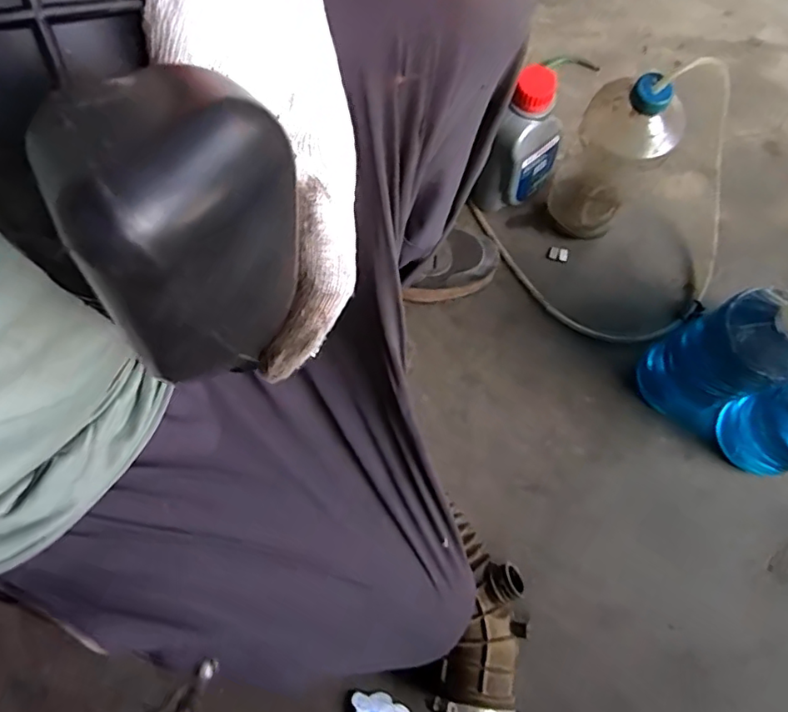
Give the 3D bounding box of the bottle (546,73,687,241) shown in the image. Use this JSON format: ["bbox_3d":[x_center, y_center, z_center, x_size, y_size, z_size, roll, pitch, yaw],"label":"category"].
[{"bbox_3d":[0.259,-0.232,0.686,0.101,0.261,0.081,30,77,9],"label":"bottle"}]

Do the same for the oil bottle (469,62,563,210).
[{"bbox_3d":[0.158,-0.262,0.716,0.095,0.223,0.064,-38,77,-9],"label":"oil bottle"}]

